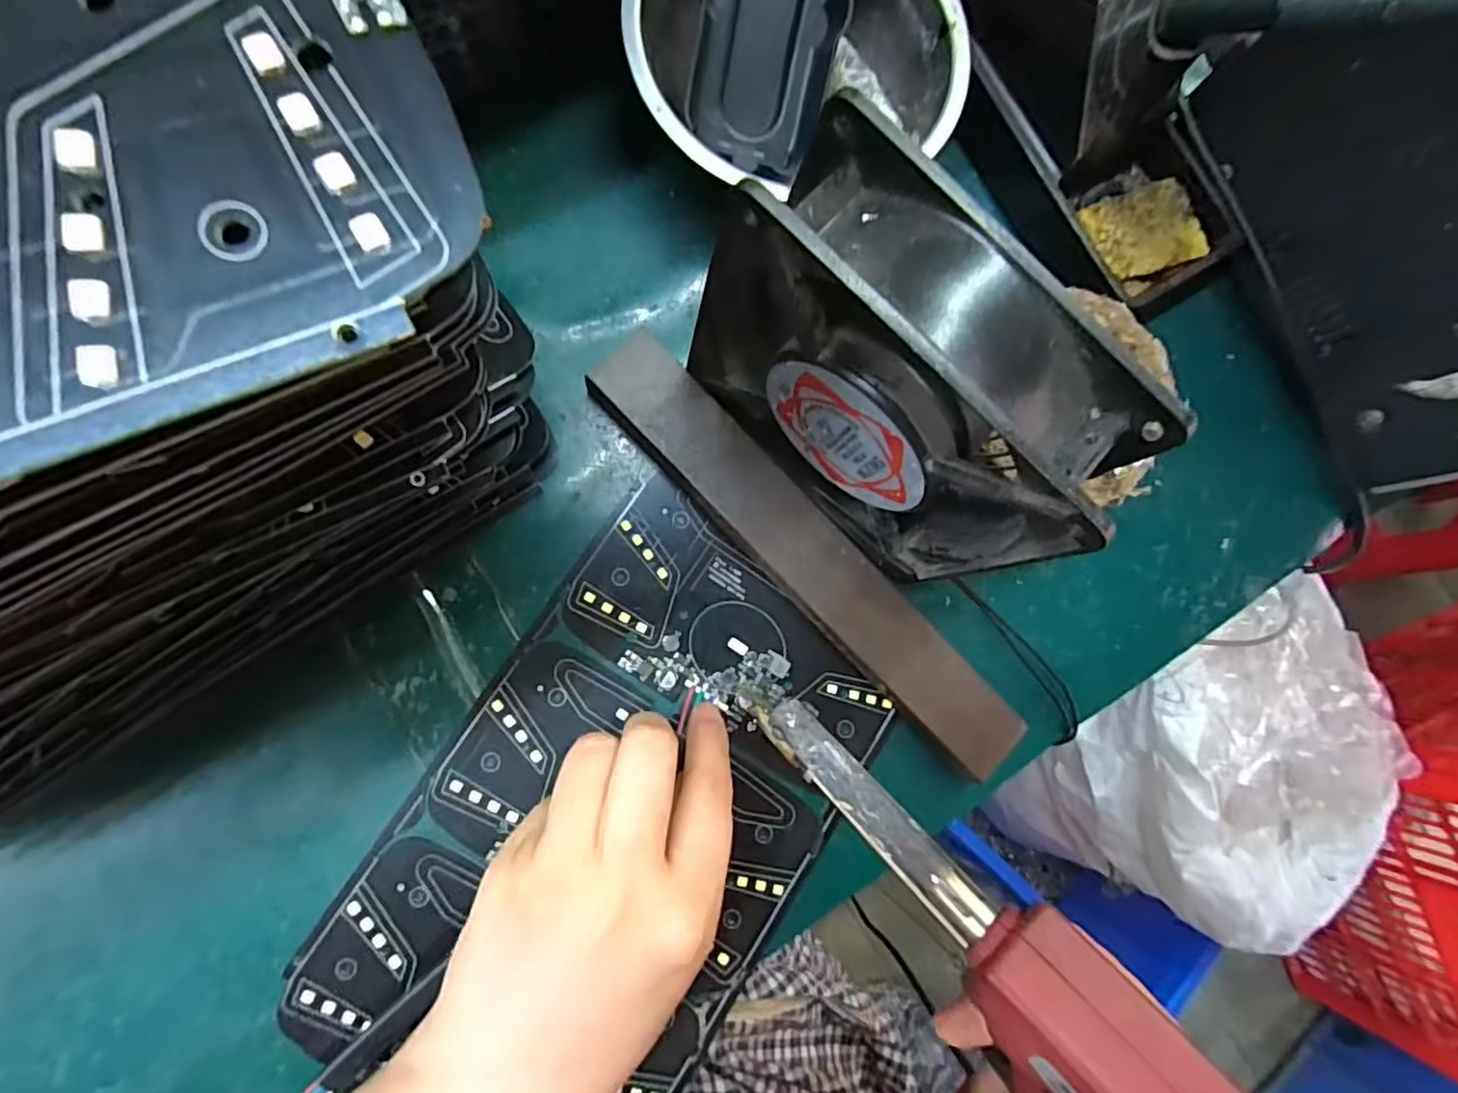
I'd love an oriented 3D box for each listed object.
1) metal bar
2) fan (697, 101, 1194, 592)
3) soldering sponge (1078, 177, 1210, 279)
[{"bbox_3d":[0.029,0.004,0.251,0.203,0.020,0.033,45,80,-2],"label":"metal bar"},{"bbox_3d":[0.047,-0.045,0.207,0.125,0.120,0.049,44,80,-2],"label":"fan"},{"bbox_3d":[0.170,-0.130,0.271,0.051,0.004,0.036,-19,87,-10],"label":"soldering sponge"}]

